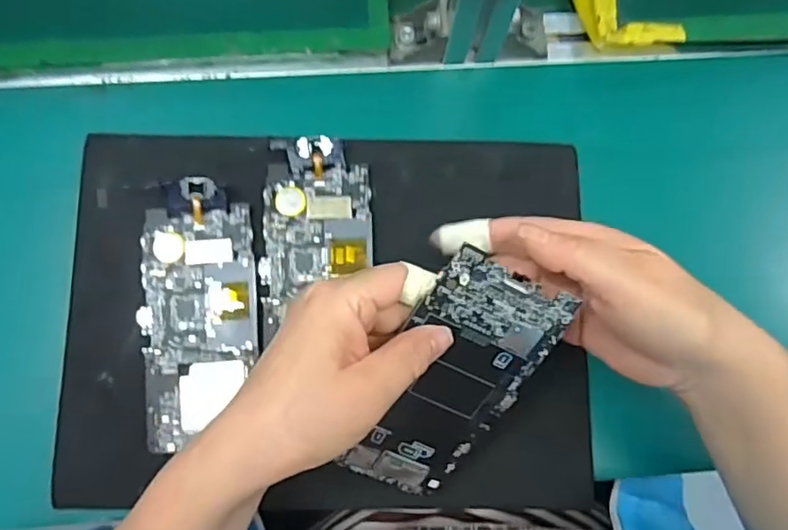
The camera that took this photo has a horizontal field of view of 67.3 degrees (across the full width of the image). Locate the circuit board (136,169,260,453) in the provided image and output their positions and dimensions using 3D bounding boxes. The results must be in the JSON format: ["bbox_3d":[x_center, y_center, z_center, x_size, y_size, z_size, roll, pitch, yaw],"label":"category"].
[{"bbox_3d":[-0.129,0.029,0.393,0.073,0.007,0.170,-3,84,-3],"label":"circuit board"}]

